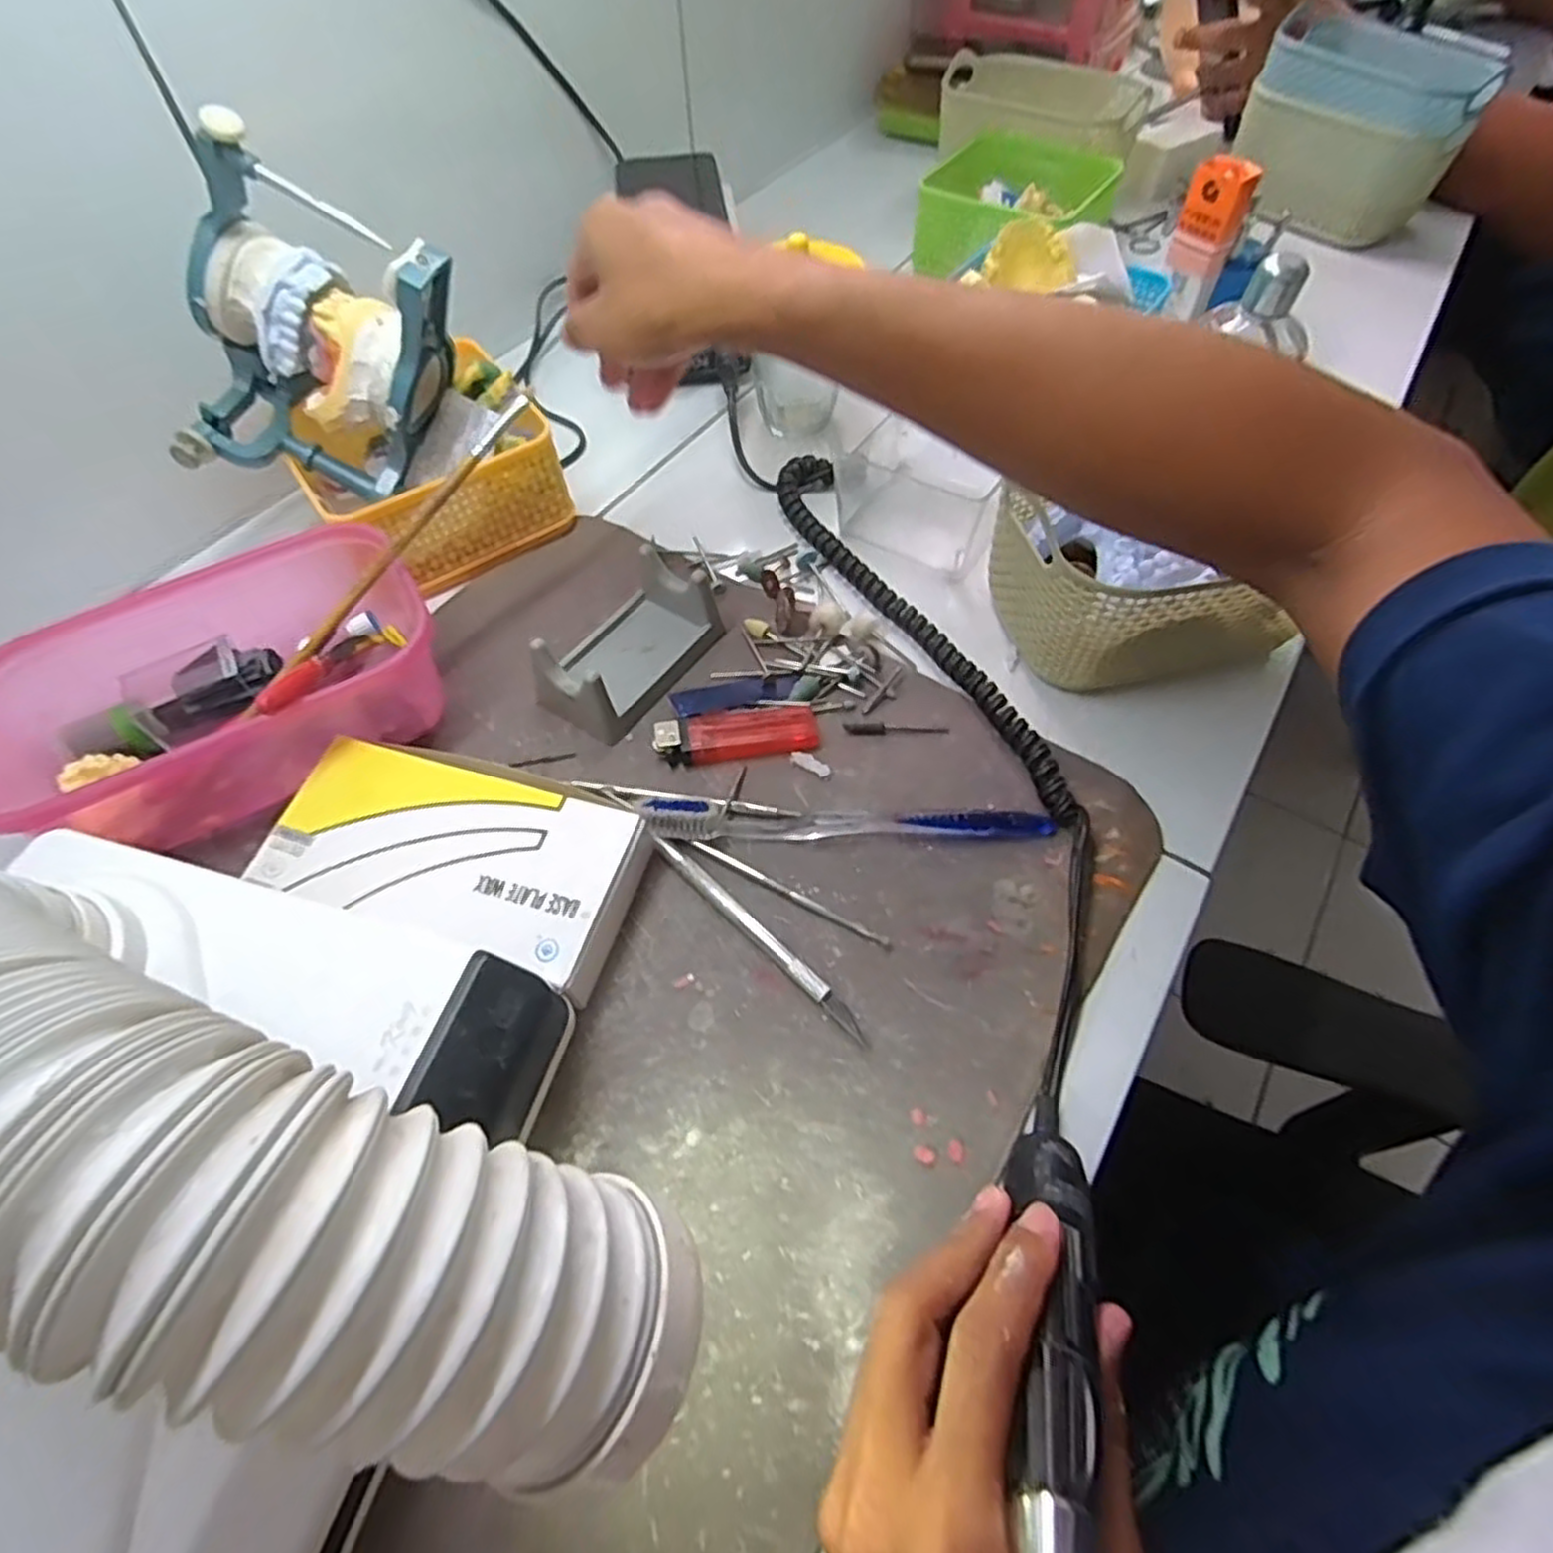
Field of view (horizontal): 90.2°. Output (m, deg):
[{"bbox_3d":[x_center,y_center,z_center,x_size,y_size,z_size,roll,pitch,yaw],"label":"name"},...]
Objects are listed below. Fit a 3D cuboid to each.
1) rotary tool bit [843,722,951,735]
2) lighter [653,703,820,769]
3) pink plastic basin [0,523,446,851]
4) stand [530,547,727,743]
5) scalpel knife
[{"bbox_3d":[0.061,-0.025,0.392,0.052,0.004,0.006,-1,59,0],"label":"rotary tool bit"},{"bbox_3d":[-0.020,-0.023,0.387,0.079,0.011,0.028,-6,57,-4],"label":"lighter"},{"bbox_3d":[-0.267,-0.048,0.377,0.189,0.062,0.121,-30,62,-18],"label":"pink plastic basin"},{"bbox_3d":[-0.077,-0.072,0.404,0.058,0.037,0.098,33,63,20],"label":"stand"},{"bbox_3d":[-0.009,0.065,0.332,0.125,0.007,0.008,40,65,23],"label":"scalpel knife"}]

